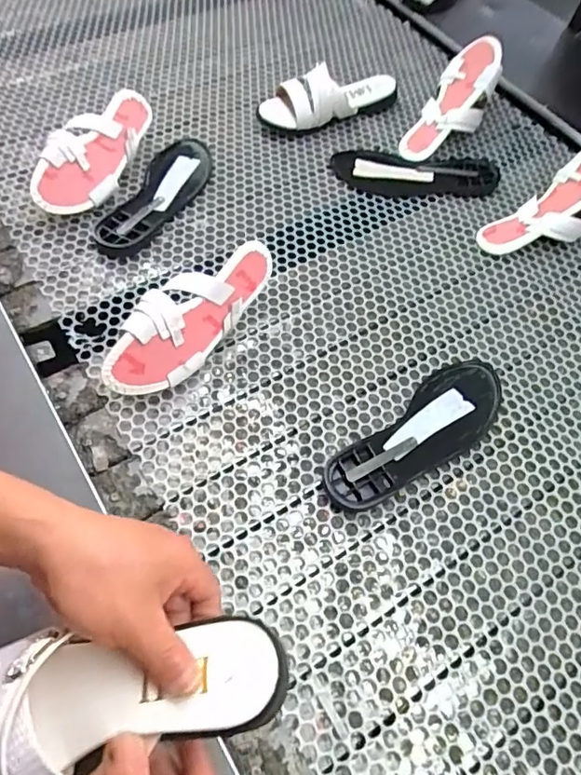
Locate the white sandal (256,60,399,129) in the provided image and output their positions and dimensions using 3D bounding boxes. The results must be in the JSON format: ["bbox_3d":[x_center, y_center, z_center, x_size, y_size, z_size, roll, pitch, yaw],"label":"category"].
[{"bbox_3d":[0.061,-0.445,0.802,0.226,0.063,0.072,-21,64,-14],"label":"white sandal"}]

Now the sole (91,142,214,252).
[{"bbox_3d":[-0.179,-0.266,0.711,0.081,0.020,0.235,23,62,9],"label":"sole"}]

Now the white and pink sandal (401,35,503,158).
[{"bbox_3d":[0.245,-0.427,0.794,0.084,0.038,0.207,37,94,15],"label":"white and pink sandal"}]

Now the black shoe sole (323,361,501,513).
[{"bbox_3d":[0.140,0.050,0.564,0.239,0.016,0.078,-36,69,-21],"label":"black shoe sole"}]

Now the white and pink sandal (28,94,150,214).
[{"bbox_3d":[-0.261,-0.311,0.702,0.087,0.067,0.226,25,62,10],"label":"white and pink sandal"}]

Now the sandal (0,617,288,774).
[{"bbox_3d":[-0.117,0.185,0.307,0.225,0.058,0.081,-12,63,-6],"label":"sandal"}]

